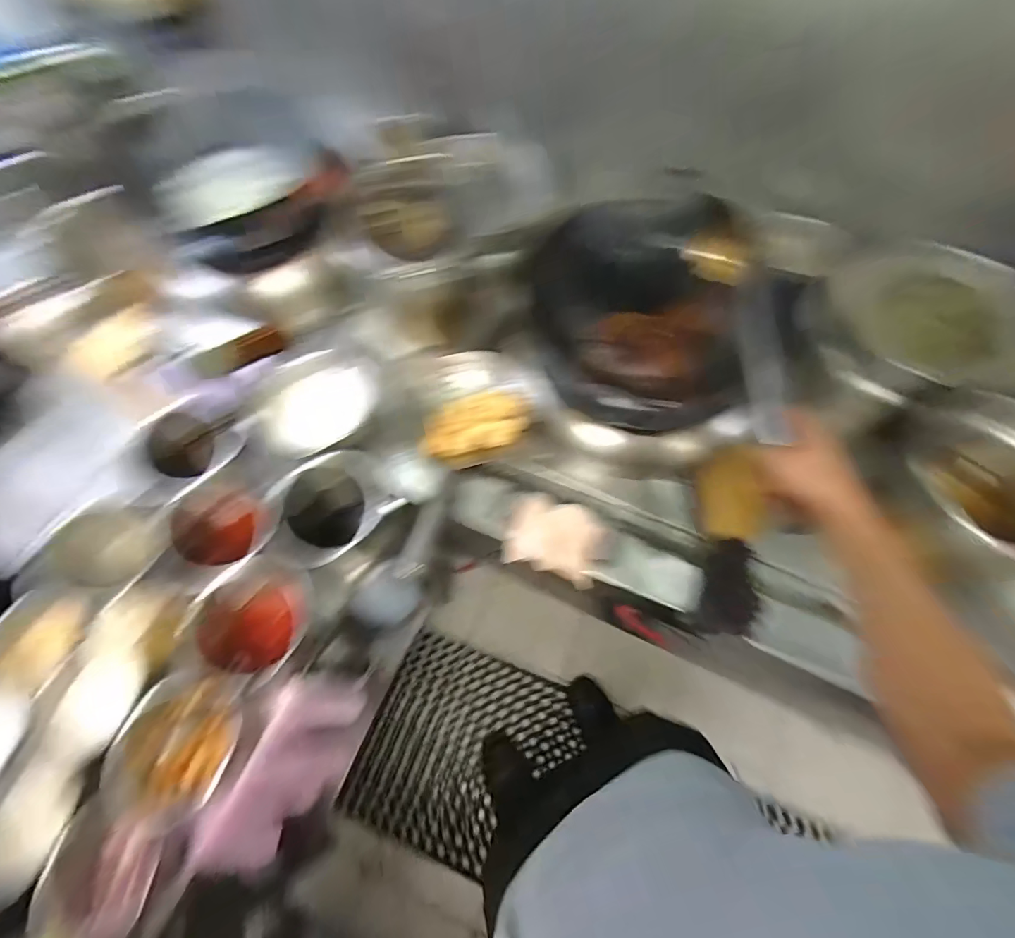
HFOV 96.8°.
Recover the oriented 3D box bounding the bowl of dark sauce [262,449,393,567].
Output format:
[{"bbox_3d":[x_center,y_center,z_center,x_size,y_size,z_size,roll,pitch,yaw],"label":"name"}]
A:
[{"bbox_3d":[-0.260,0.058,0.667,0.162,0.061,0.147,-20,65,-9],"label":"bowl of dark sauce"}]

